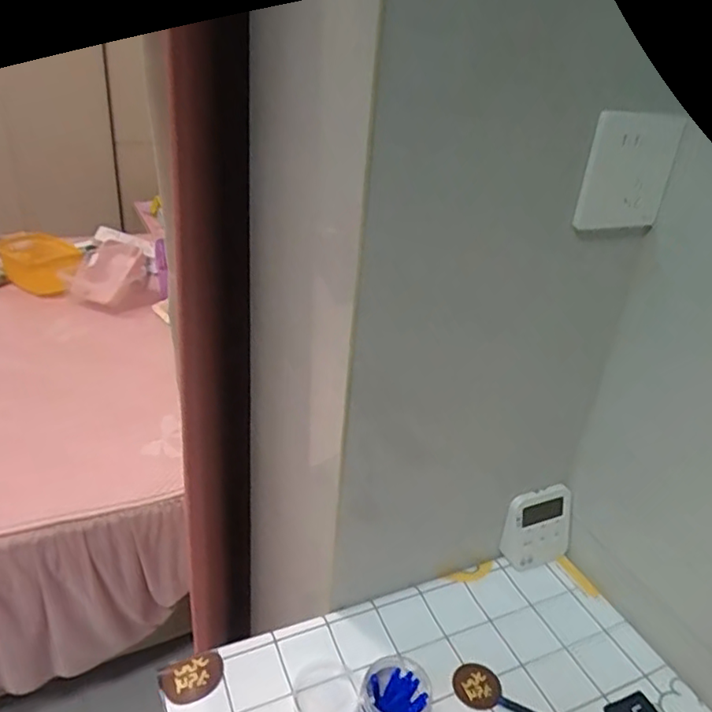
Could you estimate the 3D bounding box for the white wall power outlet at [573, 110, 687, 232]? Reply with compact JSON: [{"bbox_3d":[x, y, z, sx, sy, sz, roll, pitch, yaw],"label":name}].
[{"bbox_3d":[0.211,-0.141,0.461,0.085,0.084,0.004,-8,31,-22],"label":"white wall power outlet"}]

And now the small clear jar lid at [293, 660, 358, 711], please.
[{"bbox_3d":[-0.024,0.275,0.483,0.050,0.004,0.057,2,29,-4],"label":"small clear jar lid"}]

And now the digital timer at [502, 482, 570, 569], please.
[{"bbox_3d":[0.186,0.177,0.615,0.075,0.083,0.011,-6,12,-17],"label":"digital timer"}]

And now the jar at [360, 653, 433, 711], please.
[{"bbox_3d":[0.028,0.264,0.447,0.049,0.055,0.052,4,29,-2],"label":"jar"}]

